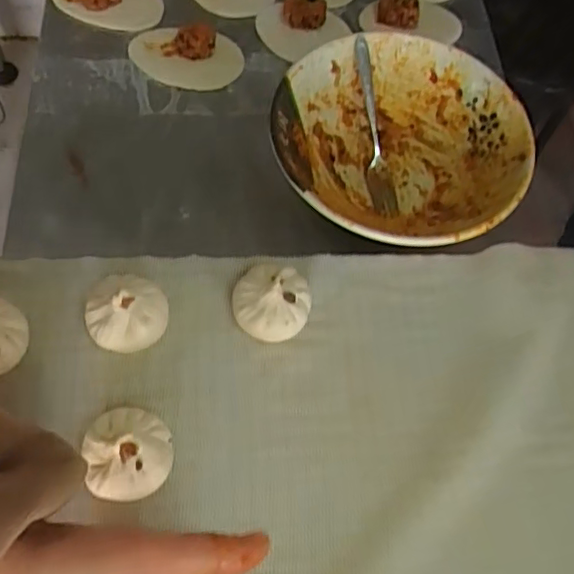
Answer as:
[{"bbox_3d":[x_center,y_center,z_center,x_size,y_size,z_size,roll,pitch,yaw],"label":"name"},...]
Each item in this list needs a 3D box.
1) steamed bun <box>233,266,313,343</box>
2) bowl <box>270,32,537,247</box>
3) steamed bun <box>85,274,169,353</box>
[{"bbox_3d":[-0.012,0.012,0.429,0.056,0.038,0.052,0,64,-1],"label":"steamed bun"},{"bbox_3d":[0.097,-0.117,0.532,0.212,0.080,0.212,2,65,-5],"label":"bowl"},{"bbox_3d":[-0.112,0.018,0.414,0.054,0.040,0.050,2,65,-5],"label":"steamed bun"}]

